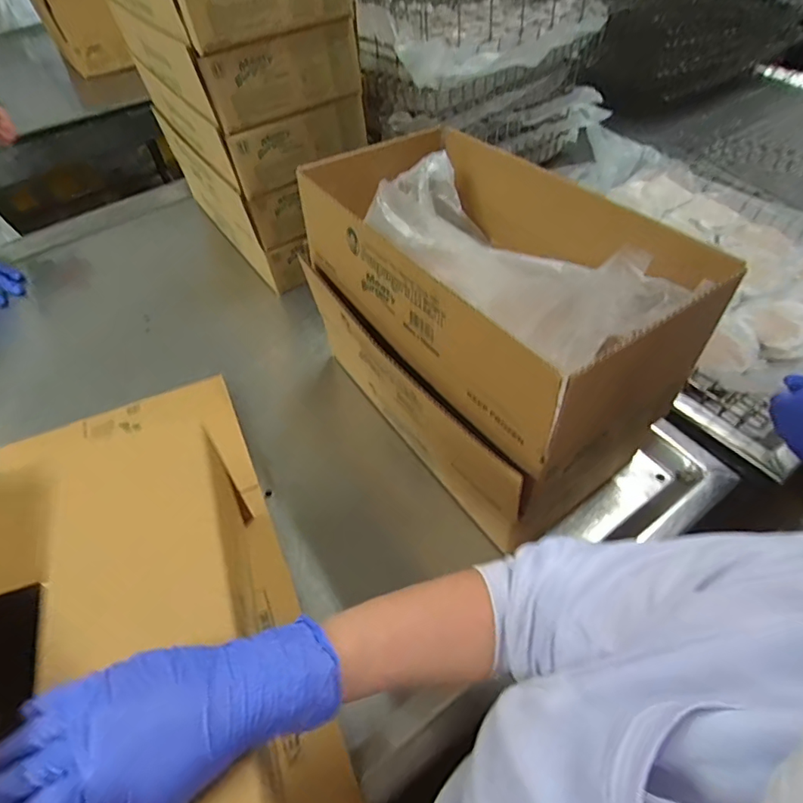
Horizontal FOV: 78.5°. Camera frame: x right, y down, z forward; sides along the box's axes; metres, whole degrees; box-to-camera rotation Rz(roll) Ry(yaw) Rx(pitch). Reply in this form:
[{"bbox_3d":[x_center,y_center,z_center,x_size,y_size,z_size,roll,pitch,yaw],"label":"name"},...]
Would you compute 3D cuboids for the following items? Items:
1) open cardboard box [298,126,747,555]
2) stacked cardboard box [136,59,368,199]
[{"bbox_3d":[0.089,-0.089,0.573,0.265,0.273,0.400,-29,55,-18],"label":"open cardboard box"},{"bbox_3d":[-0.243,-0.462,0.786,0.210,0.090,0.346,-33,56,-21],"label":"stacked cardboard box"}]

